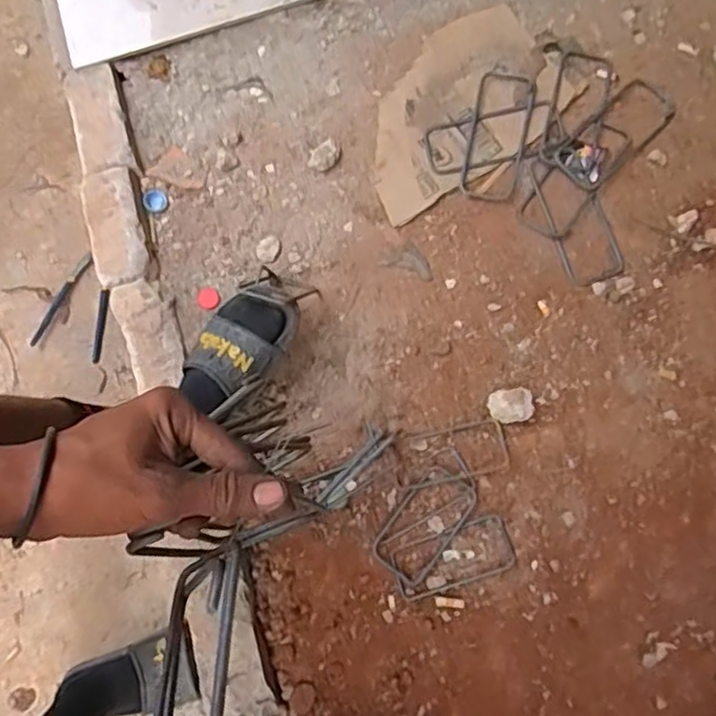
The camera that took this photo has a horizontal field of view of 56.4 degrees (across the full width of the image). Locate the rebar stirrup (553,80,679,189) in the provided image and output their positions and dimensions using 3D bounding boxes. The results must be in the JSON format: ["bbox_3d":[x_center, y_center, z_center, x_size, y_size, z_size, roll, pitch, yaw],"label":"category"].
[{"bbox_3d":[0.370,-0.320,0.956,0.192,0.008,0.081,-43,80,-5],"label":"rebar stirrup"}]

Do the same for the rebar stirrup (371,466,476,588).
[{"bbox_3d":[0.084,0.212,0.853,0.079,0.009,0.147,38,83,7],"label":"rebar stirrup"}]

